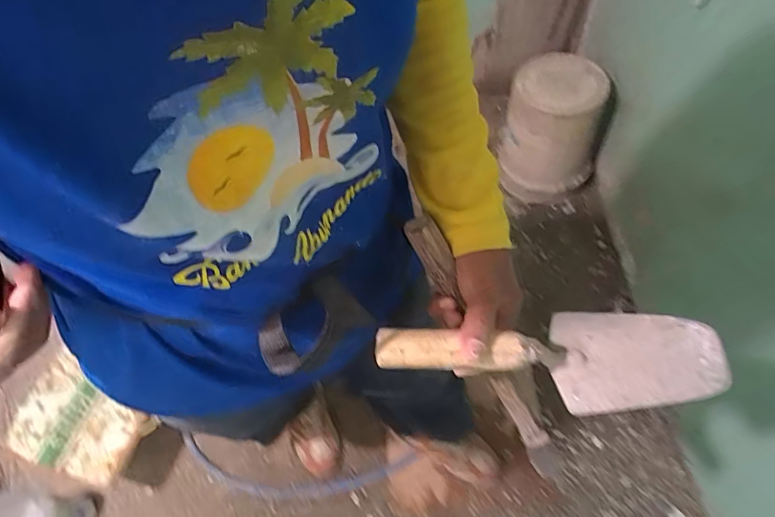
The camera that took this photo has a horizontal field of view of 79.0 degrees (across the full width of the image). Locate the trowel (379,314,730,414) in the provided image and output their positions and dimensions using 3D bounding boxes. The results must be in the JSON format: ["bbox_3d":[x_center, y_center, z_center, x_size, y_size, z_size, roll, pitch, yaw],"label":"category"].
[{"bbox_3d":[0.136,0.087,0.406,0.285,0.059,0.085,2,60,-4],"label":"trowel"}]

